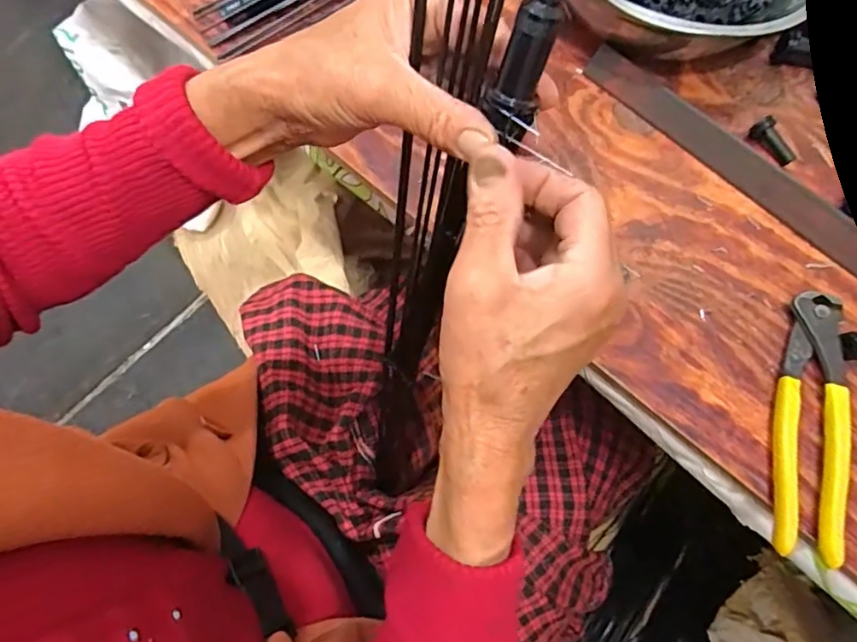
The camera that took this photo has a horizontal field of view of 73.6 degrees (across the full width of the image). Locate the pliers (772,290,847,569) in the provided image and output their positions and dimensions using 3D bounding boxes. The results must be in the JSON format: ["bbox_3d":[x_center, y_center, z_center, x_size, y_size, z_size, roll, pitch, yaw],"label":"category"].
[{"bbox_3d":[0.236,0.060,0.352,0.037,0.016,0.163,14,69,6],"label":"pliers"}]

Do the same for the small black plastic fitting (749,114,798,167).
[{"bbox_3d":[0.254,-0.131,0.423,0.016,0.013,0.038,-34,86,-12],"label":"small black plastic fitting"}]

